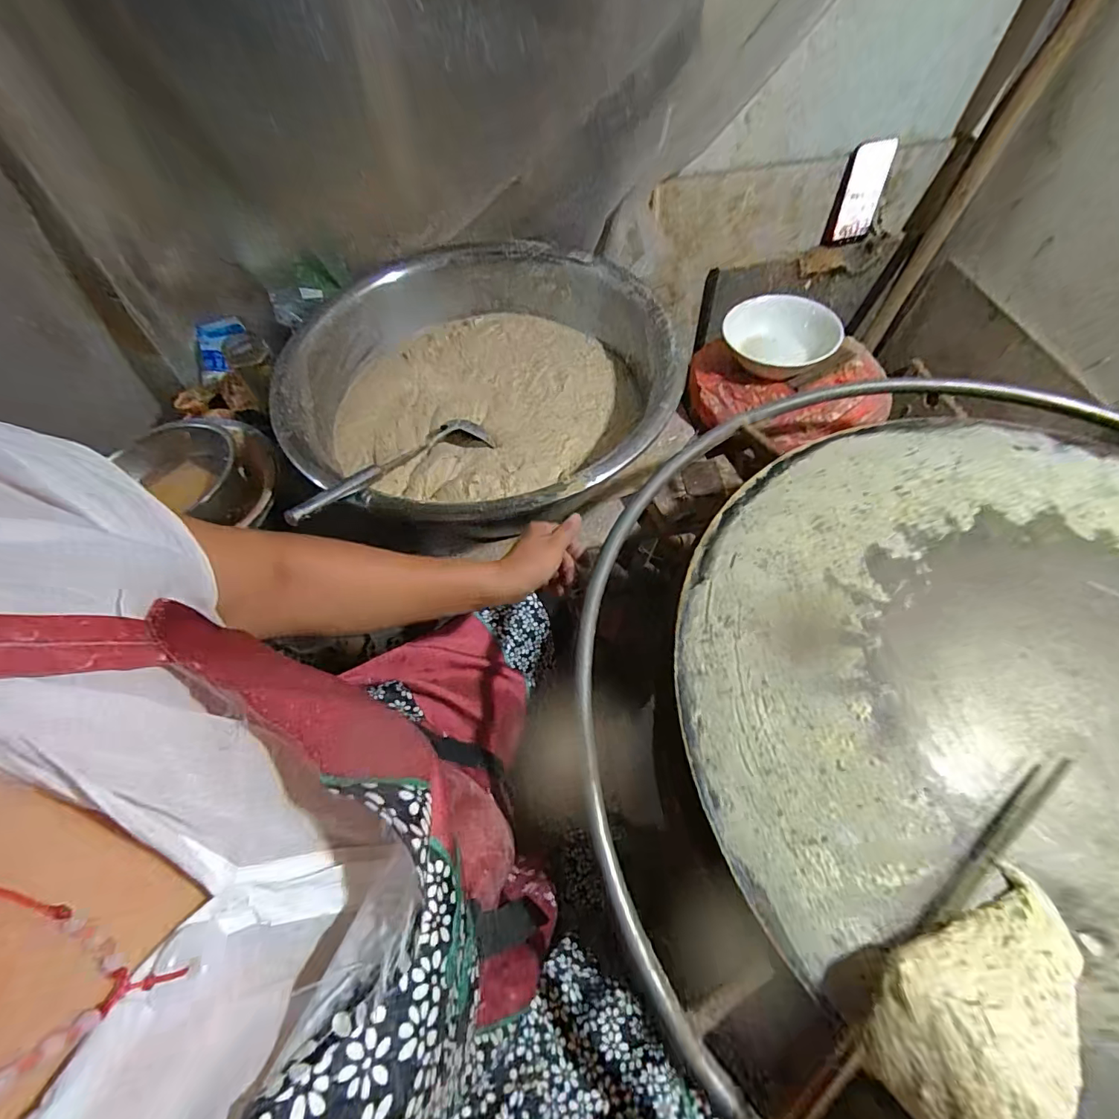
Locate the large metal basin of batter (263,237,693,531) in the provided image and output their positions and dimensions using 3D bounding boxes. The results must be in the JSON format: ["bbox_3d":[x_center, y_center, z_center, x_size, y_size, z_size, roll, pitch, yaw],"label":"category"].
[{"bbox_3d":[-0.121,-0.286,0.782,0.577,0.134,0.569,-1,59,1],"label":"large metal basin of batter"}]

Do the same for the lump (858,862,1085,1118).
[{"bbox_3d":[0.267,0.272,0.302,0.166,0.058,0.092,-30,63,-13],"label":"lump"}]

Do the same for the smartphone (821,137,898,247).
[{"bbox_3d":[0.556,-0.673,0.910,0.090,0.160,0.014,-4,54,-2],"label":"smartphone"}]

